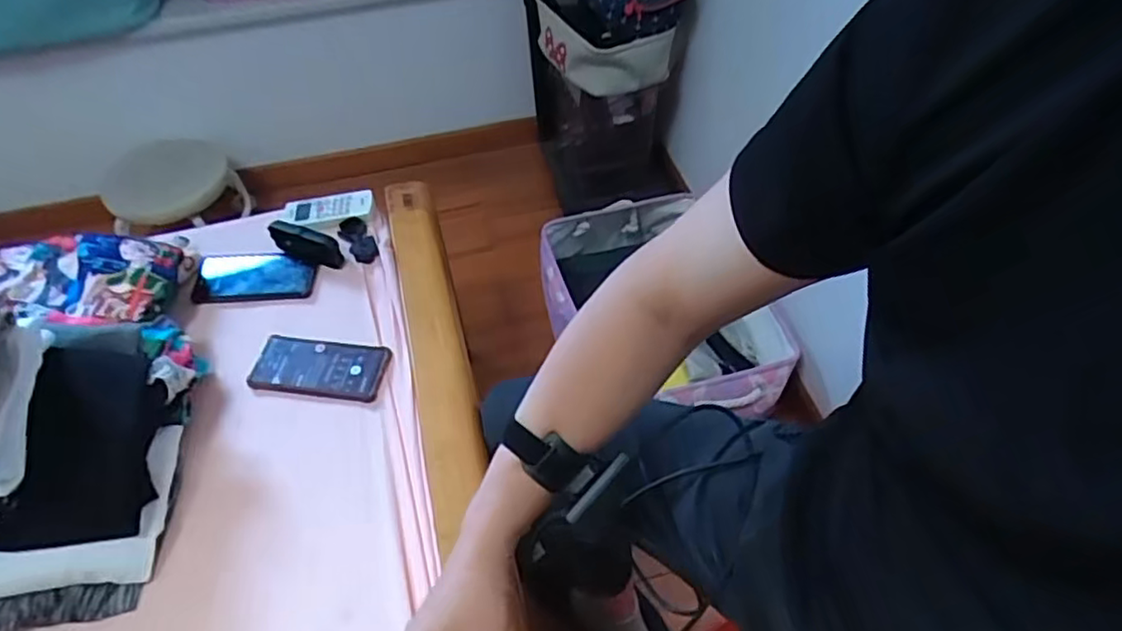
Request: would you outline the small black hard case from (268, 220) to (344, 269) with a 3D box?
[{"bbox_3d":[-0.362,-0.105,0.920,0.099,0.053,0.025,15,53,14],"label":"small black hard case"}]

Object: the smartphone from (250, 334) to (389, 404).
[{"bbox_3d":[-0.302,0.065,0.818,0.169,0.009,0.082,5,52,6],"label":"smartphone"}]

